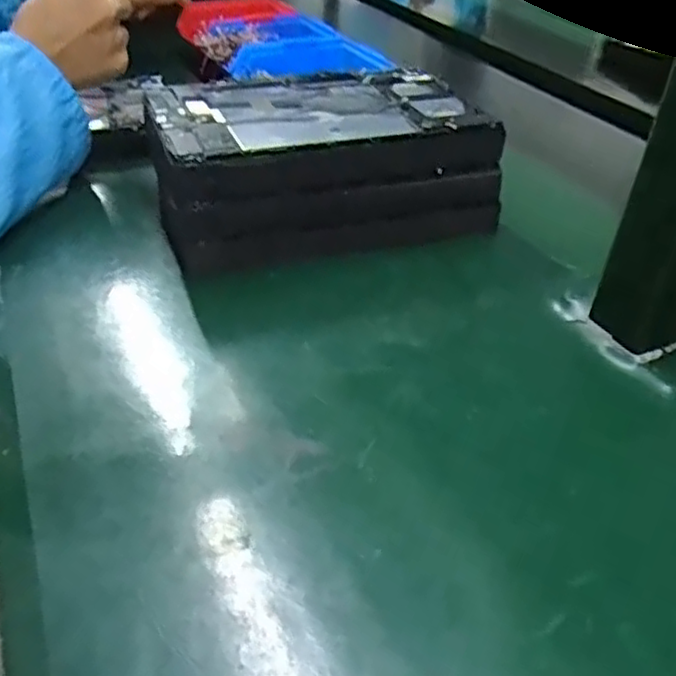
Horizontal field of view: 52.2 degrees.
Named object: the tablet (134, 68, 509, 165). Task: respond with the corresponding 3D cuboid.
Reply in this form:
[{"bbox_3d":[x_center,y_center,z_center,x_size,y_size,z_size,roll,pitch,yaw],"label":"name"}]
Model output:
[{"bbox_3d":[-0.016,-0.171,0.523,0.239,0.011,0.150,-9,37,-17],"label":"tablet"}]

